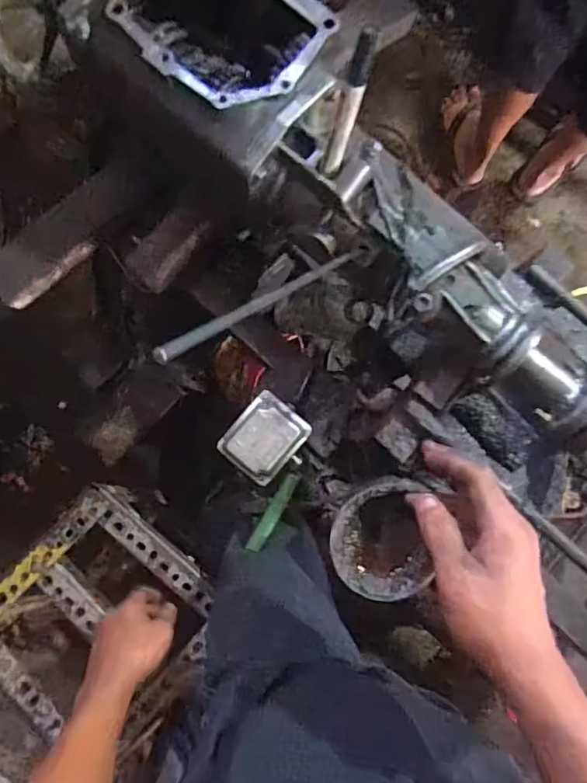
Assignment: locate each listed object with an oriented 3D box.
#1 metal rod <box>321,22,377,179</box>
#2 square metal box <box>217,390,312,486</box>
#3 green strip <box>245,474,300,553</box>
[{"bbox_3d":[0.045,-0.230,0.453,0.018,0.132,0.015,22,60,1],"label":"metal rod"},{"bbox_3d":[-0.032,0.052,0.630,0.073,0.028,0.089,39,81,4],"label":"square metal box"},{"bbox_3d":[-0.023,0.142,0.648,0.017,0.011,0.105,30,101,2],"label":"green strip"}]

